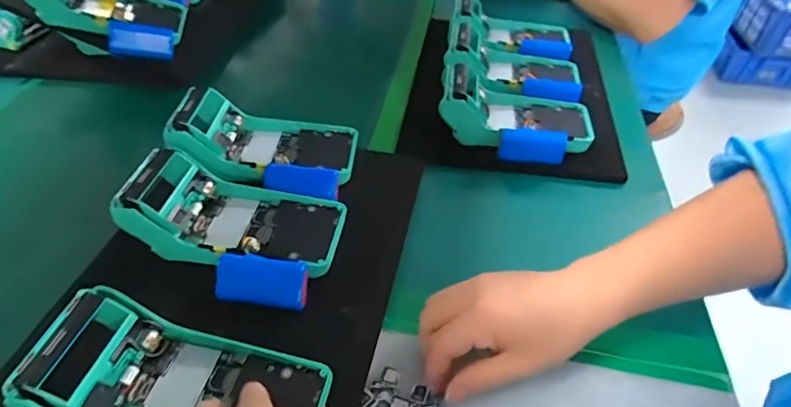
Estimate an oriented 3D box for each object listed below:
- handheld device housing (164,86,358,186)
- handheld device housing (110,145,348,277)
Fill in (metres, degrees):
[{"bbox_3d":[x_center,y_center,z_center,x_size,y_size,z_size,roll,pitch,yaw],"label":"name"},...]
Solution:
[{"bbox_3d":[-0.128,-0.067,0.459,0.175,0.064,0.087,2,43,3],"label":"handheld device housing"},{"bbox_3d":[-0.131,0.011,0.396,0.168,0.055,0.079,13,43,-5],"label":"handheld device housing"}]

